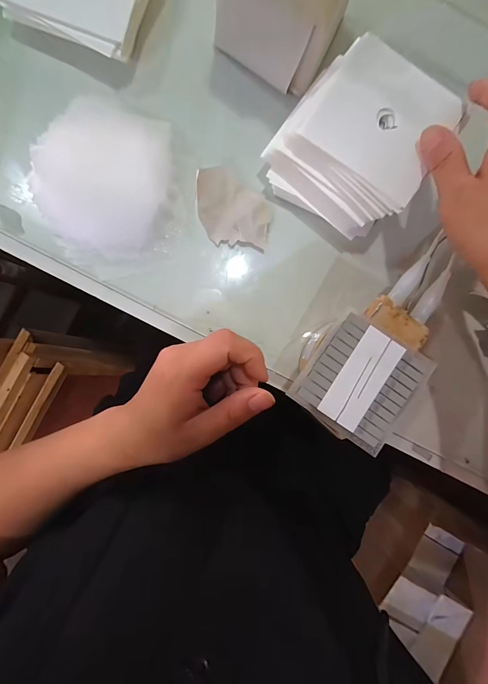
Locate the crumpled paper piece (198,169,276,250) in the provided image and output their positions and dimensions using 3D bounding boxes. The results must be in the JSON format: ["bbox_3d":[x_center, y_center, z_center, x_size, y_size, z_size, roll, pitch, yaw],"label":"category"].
[{"bbox_3d":[-0.008,-0.123,0.280,0.070,0.009,0.064,2,96,-9],"label":"crumpled paper piece"}]

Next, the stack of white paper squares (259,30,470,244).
[{"bbox_3d":[0.094,-0.164,0.252,0.110,0.052,0.116,35,96,-5],"label":"stack of white paper squares"}]

